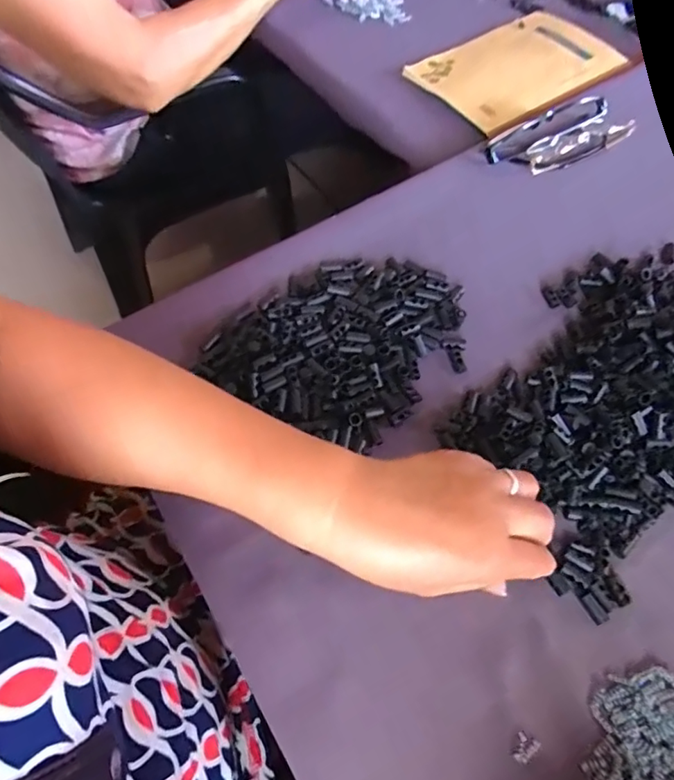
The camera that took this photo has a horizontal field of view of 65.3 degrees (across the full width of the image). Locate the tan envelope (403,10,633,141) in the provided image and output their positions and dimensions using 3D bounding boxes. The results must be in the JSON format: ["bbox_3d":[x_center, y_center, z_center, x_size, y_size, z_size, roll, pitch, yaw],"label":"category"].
[{"bbox_3d":[0.204,-0.362,0.585,0.214,0.013,0.149,-33,69,-15],"label":"tan envelope"}]

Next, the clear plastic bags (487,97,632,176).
[{"bbox_3d":[0.213,-0.238,0.502,0.142,0.025,0.053,-29,68,-13],"label":"clear plastic bags"}]

